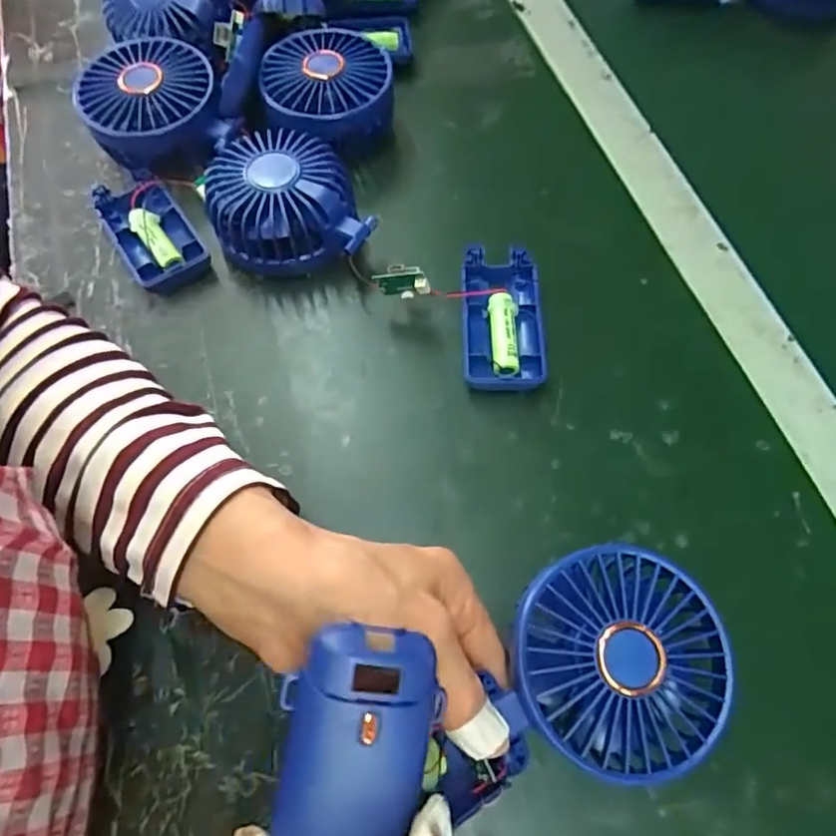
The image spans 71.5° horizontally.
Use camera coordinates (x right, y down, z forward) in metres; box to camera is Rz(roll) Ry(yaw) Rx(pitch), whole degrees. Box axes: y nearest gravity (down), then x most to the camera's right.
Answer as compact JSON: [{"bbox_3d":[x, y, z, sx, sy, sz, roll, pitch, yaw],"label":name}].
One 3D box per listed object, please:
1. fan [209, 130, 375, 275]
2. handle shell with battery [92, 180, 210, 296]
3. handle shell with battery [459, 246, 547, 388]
[{"bbox_3d":[-0.082,-0.130,0.358,0.087,0.054,0.084,-18,67,-8],"label":"fan"},{"bbox_3d":[-0.172,-0.121,0.372,0.045,0.020,0.088,-31,70,-14],"label":"handle shell with battery"},{"bbox_3d":[0.049,-0.057,0.341,0.046,0.023,0.089,0,66,-1],"label":"handle shell with battery"}]

